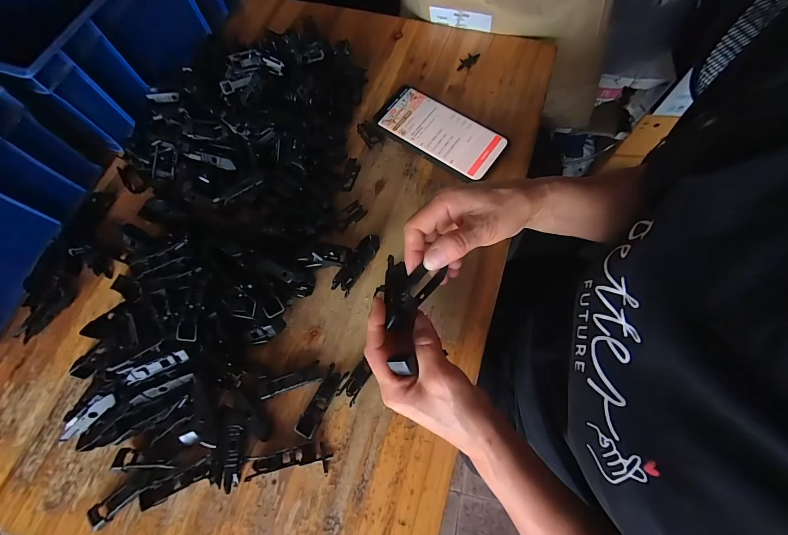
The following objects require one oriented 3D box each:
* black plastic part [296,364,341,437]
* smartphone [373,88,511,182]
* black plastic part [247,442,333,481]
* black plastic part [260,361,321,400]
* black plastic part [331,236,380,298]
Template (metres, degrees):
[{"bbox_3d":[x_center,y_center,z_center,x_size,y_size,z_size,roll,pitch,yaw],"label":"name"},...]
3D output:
[{"bbox_3d":[-0.071,0.129,0.327,0.018,0.011,0.065,25,73,12],"label":"black plastic part"},{"bbox_3d":[0.056,-0.170,0.427,0.160,0.017,0.076,34,75,15],"label":"smartphone"},{"bbox_3d":[-0.097,0.180,0.309,0.078,0.012,0.026,-10,69,0],"label":"black plastic part"},{"bbox_3d":[-0.102,0.111,0.333,0.056,0.018,0.020,-17,69,-3],"label":"black plastic part"},{"bbox_3d":[-0.041,-0.005,0.364,0.025,0.014,0.071,34,87,13],"label":"black plastic part"}]

